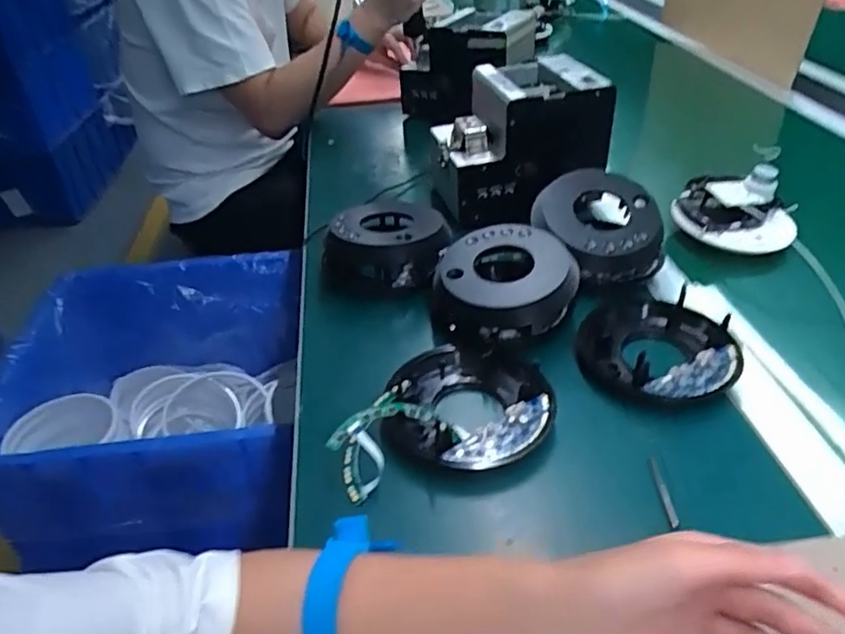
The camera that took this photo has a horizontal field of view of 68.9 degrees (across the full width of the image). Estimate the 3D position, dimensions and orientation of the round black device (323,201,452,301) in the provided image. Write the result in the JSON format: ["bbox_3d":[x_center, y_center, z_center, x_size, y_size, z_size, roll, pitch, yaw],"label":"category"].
[{"bbox_3d":[-0.032,-0.068,0.633,0.110,0.067,0.106,-1,30,0],"label":"round black device"}]

